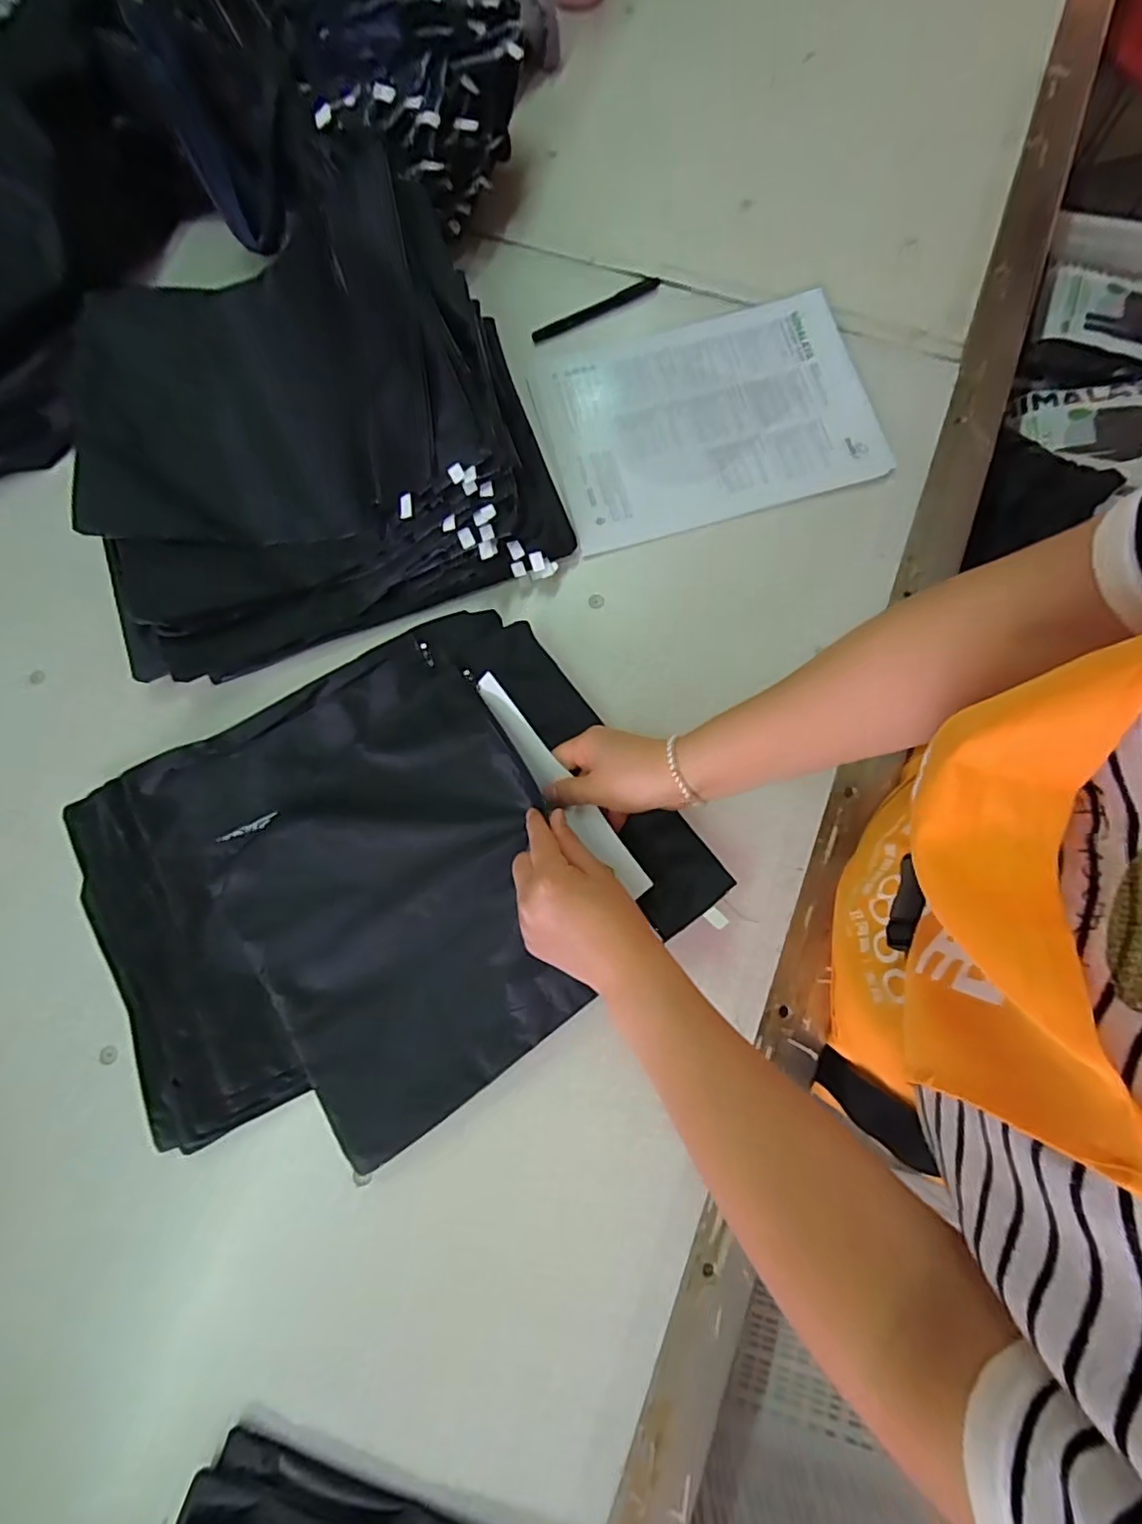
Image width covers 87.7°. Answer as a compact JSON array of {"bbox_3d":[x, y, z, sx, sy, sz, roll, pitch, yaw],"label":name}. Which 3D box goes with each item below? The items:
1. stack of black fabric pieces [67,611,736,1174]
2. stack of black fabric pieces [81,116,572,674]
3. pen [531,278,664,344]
[{"bbox_3d":[-0.159,0.085,0.457,0.429,0.048,0.340,-36,79,-6],"label":"stack of black fabric pieces"},{"bbox_3d":[-0.231,-0.300,0.507,0.371,0.118,0.360,-18,78,-3],"label":"stack of black fabric pieces"},{"bbox_3d":[0.025,-0.450,0.591,0.136,0.006,0.016,-27,79,-4],"label":"pen"}]

